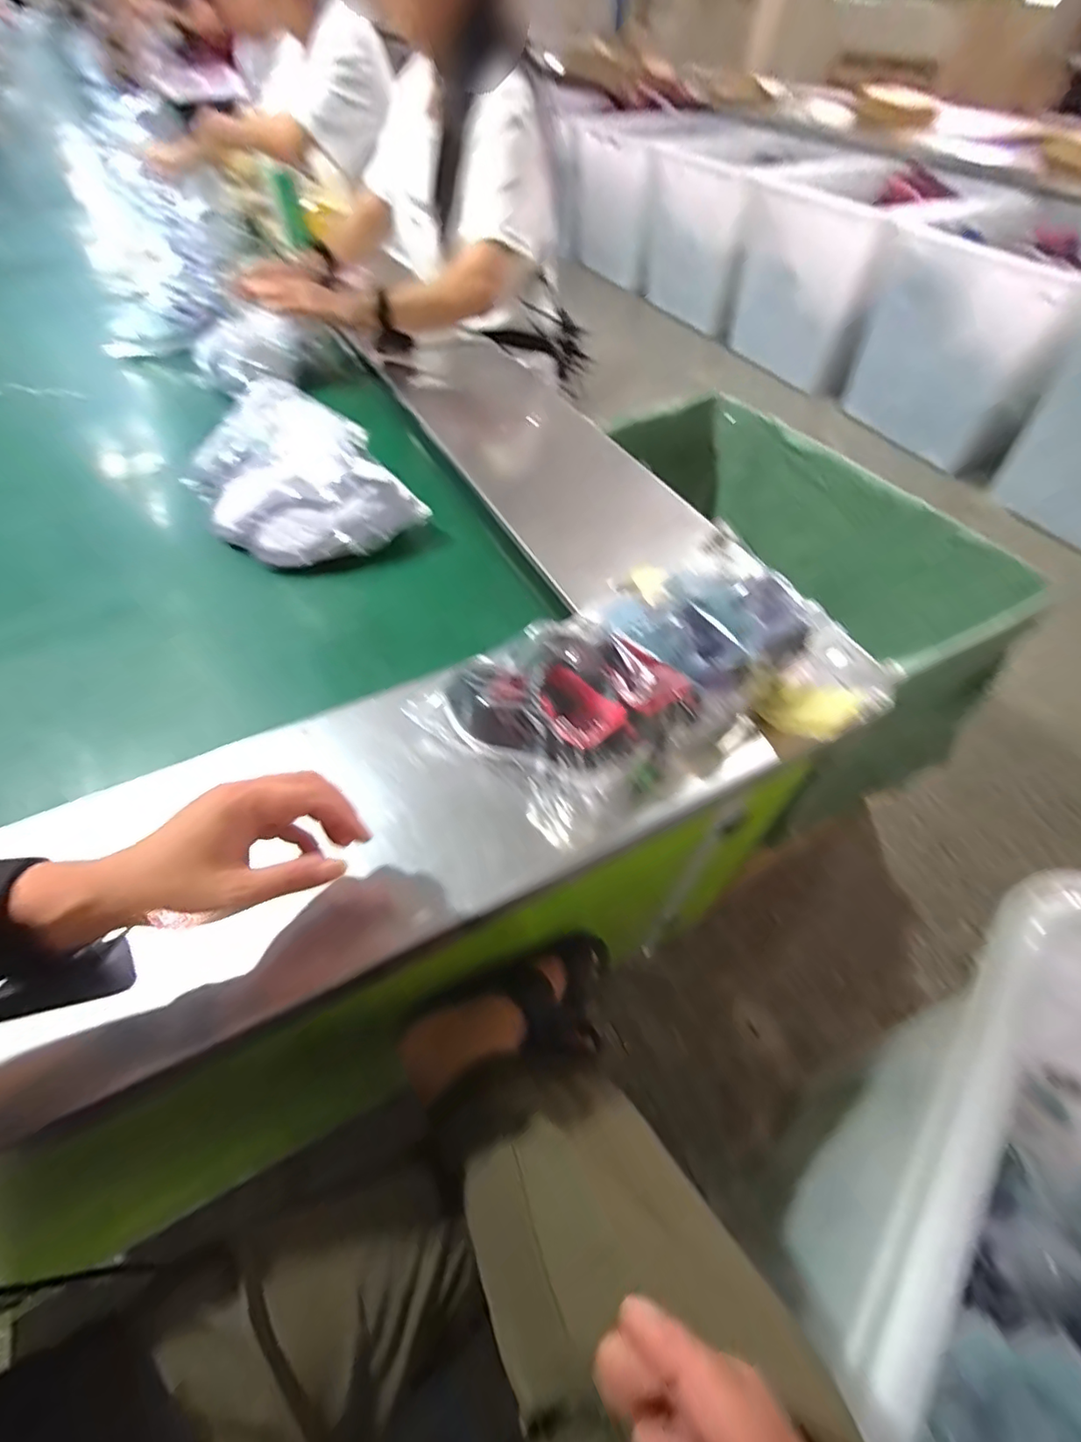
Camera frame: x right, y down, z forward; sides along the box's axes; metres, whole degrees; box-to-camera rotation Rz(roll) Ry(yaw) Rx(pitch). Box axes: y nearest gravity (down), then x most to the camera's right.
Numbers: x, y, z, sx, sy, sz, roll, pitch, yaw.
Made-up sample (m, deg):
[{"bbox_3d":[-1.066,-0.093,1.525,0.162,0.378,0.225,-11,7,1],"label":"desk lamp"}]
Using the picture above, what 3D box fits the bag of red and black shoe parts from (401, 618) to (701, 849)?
[{"bbox_3d":[0.020,-0.013,0.515,0.210,0.099,0.189,39,61,25],"label":"bag of red and black shoe parts"}]

